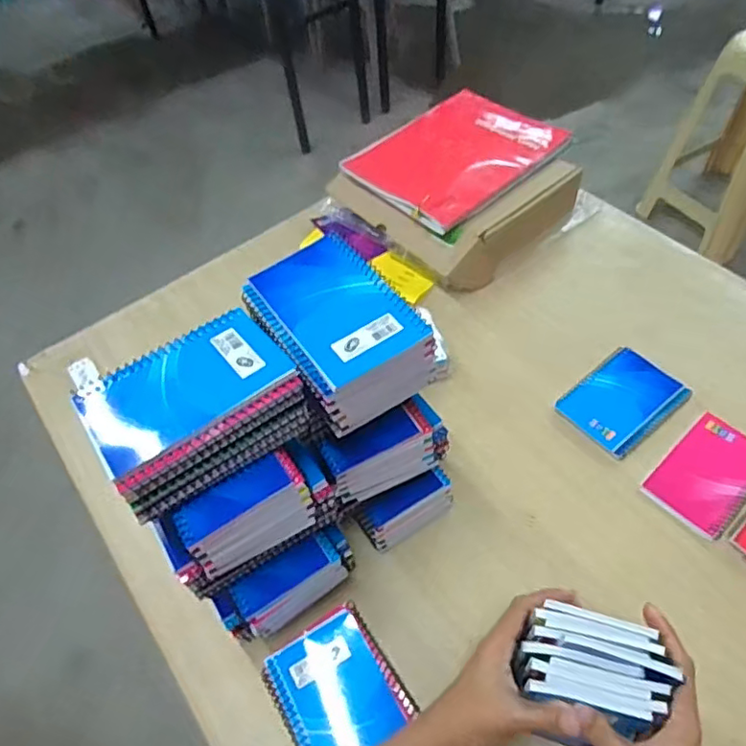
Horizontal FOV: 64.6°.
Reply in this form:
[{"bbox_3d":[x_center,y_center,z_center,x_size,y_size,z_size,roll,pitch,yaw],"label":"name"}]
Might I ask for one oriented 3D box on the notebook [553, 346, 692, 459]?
[{"bbox_3d":[0.286,0.029,0.673,0.131,0.012,0.095,-37,58,-21],"label":"notebook"}]

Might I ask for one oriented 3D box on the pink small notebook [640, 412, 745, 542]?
[{"bbox_3d":[0.354,0.103,0.615,0.132,0.008,0.082,-38,59,-21],"label":"pink small notebook"}]

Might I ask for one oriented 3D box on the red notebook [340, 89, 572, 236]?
[{"bbox_3d":[0.122,-0.328,0.872,0.279,0.016,0.233,-37,55,-21],"label":"red notebook"}]

